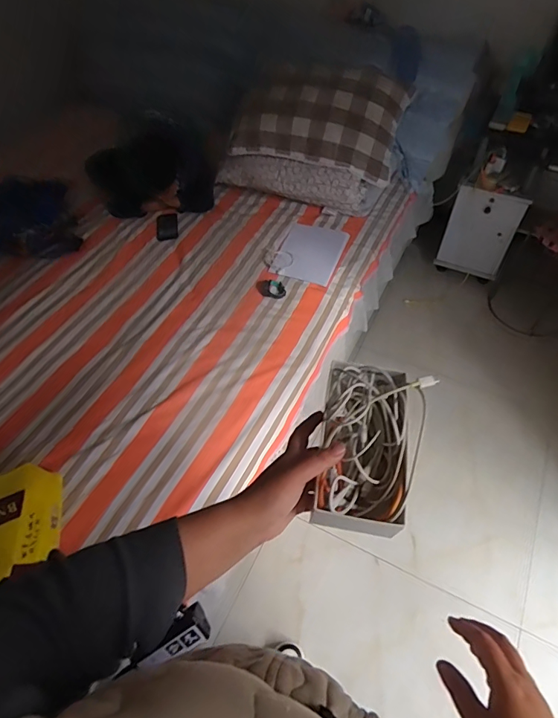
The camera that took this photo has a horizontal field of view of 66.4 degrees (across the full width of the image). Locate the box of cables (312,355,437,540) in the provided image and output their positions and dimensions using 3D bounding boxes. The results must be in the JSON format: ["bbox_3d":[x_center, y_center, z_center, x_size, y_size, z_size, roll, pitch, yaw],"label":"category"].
[{"bbox_3d":[0.096,0.090,0.462,0.105,0.064,0.187,14,59,7],"label":"box of cables"}]

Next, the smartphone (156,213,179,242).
[{"bbox_3d":[-0.440,-0.518,1.679,0.083,0.015,0.134,-6,66,-8],"label":"smartphone"}]

